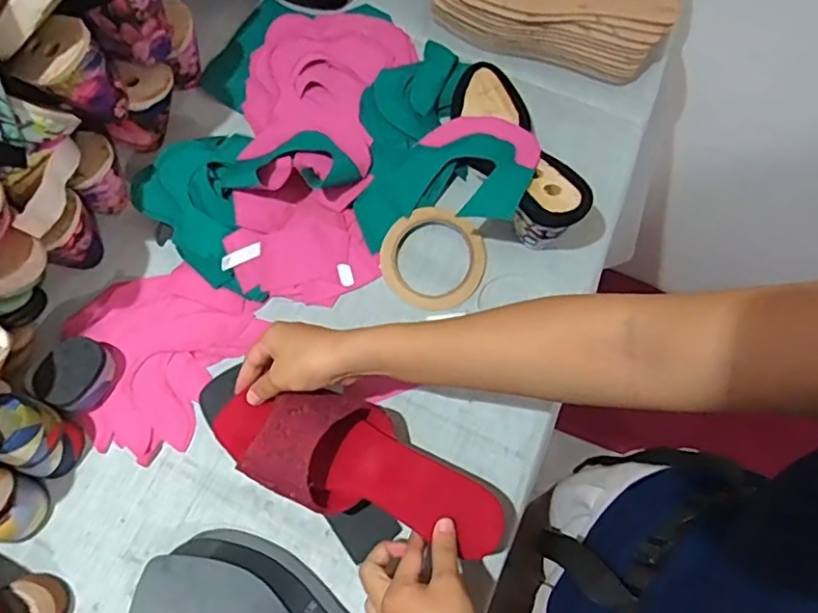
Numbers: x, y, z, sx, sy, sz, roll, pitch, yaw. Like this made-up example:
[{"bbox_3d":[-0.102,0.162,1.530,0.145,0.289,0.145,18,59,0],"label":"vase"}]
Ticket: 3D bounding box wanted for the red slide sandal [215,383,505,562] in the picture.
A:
[{"bbox_3d":[-0.039,0.124,0.486,0.243,0.035,0.087,19,70,6],"label":"red slide sandal"}]

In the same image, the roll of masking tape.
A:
[{"bbox_3d":[0.025,-0.049,0.589,0.099,0.018,0.100,1,70,-2],"label":"roll of masking tape"}]

